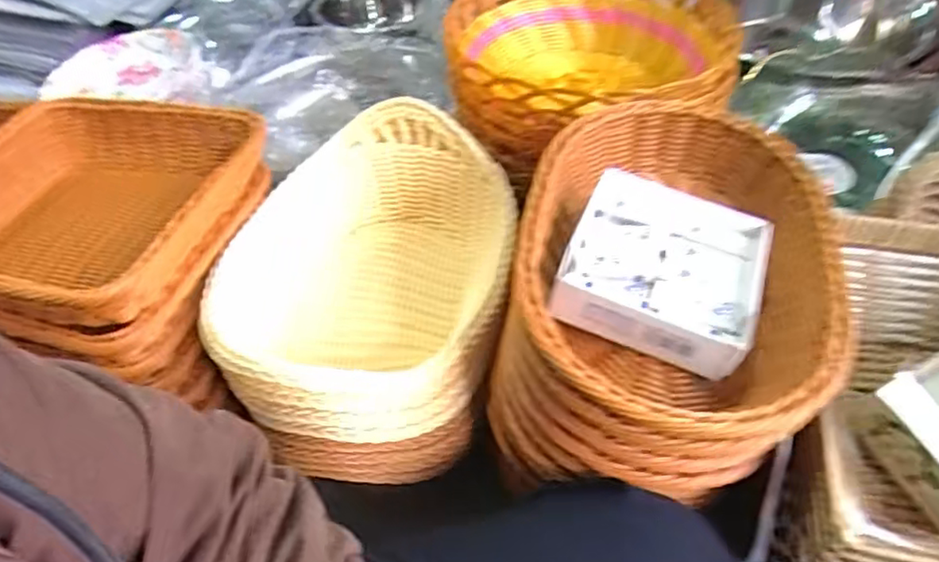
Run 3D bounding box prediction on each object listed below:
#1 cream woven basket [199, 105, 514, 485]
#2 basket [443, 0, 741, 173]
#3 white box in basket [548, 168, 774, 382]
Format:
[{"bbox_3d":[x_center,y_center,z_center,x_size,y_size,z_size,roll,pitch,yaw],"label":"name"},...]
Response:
[{"bbox_3d":[-0.082,-0.008,0.542,0.229,0.121,0.316,7,50,11],"label":"cream woven basket"},{"bbox_3d":[0.122,-0.233,0.648,0.274,0.097,0.298,-3,49,3],"label":"basket"},{"bbox_3d":[0.130,-0.011,0.420,0.121,0.038,0.122,17,53,19],"label":"white box in basket"}]

